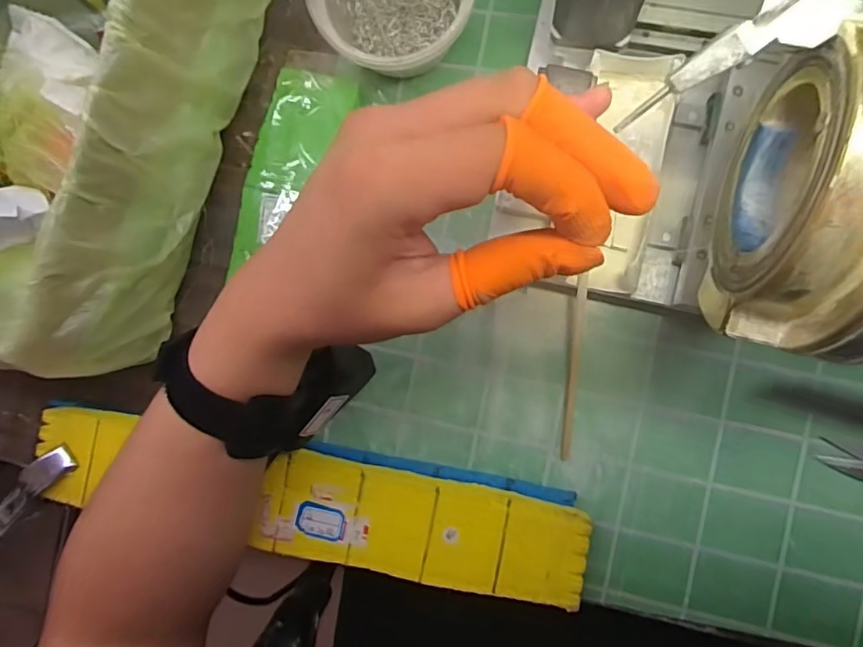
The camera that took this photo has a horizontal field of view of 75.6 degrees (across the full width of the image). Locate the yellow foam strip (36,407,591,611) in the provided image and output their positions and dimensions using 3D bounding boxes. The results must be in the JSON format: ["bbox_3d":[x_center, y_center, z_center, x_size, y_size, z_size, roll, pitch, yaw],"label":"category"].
[{"bbox_3d":[-0.083,0.109,0.338,0.340,0.007,0.061,8,90,8],"label":"yellow foam strip"}]

